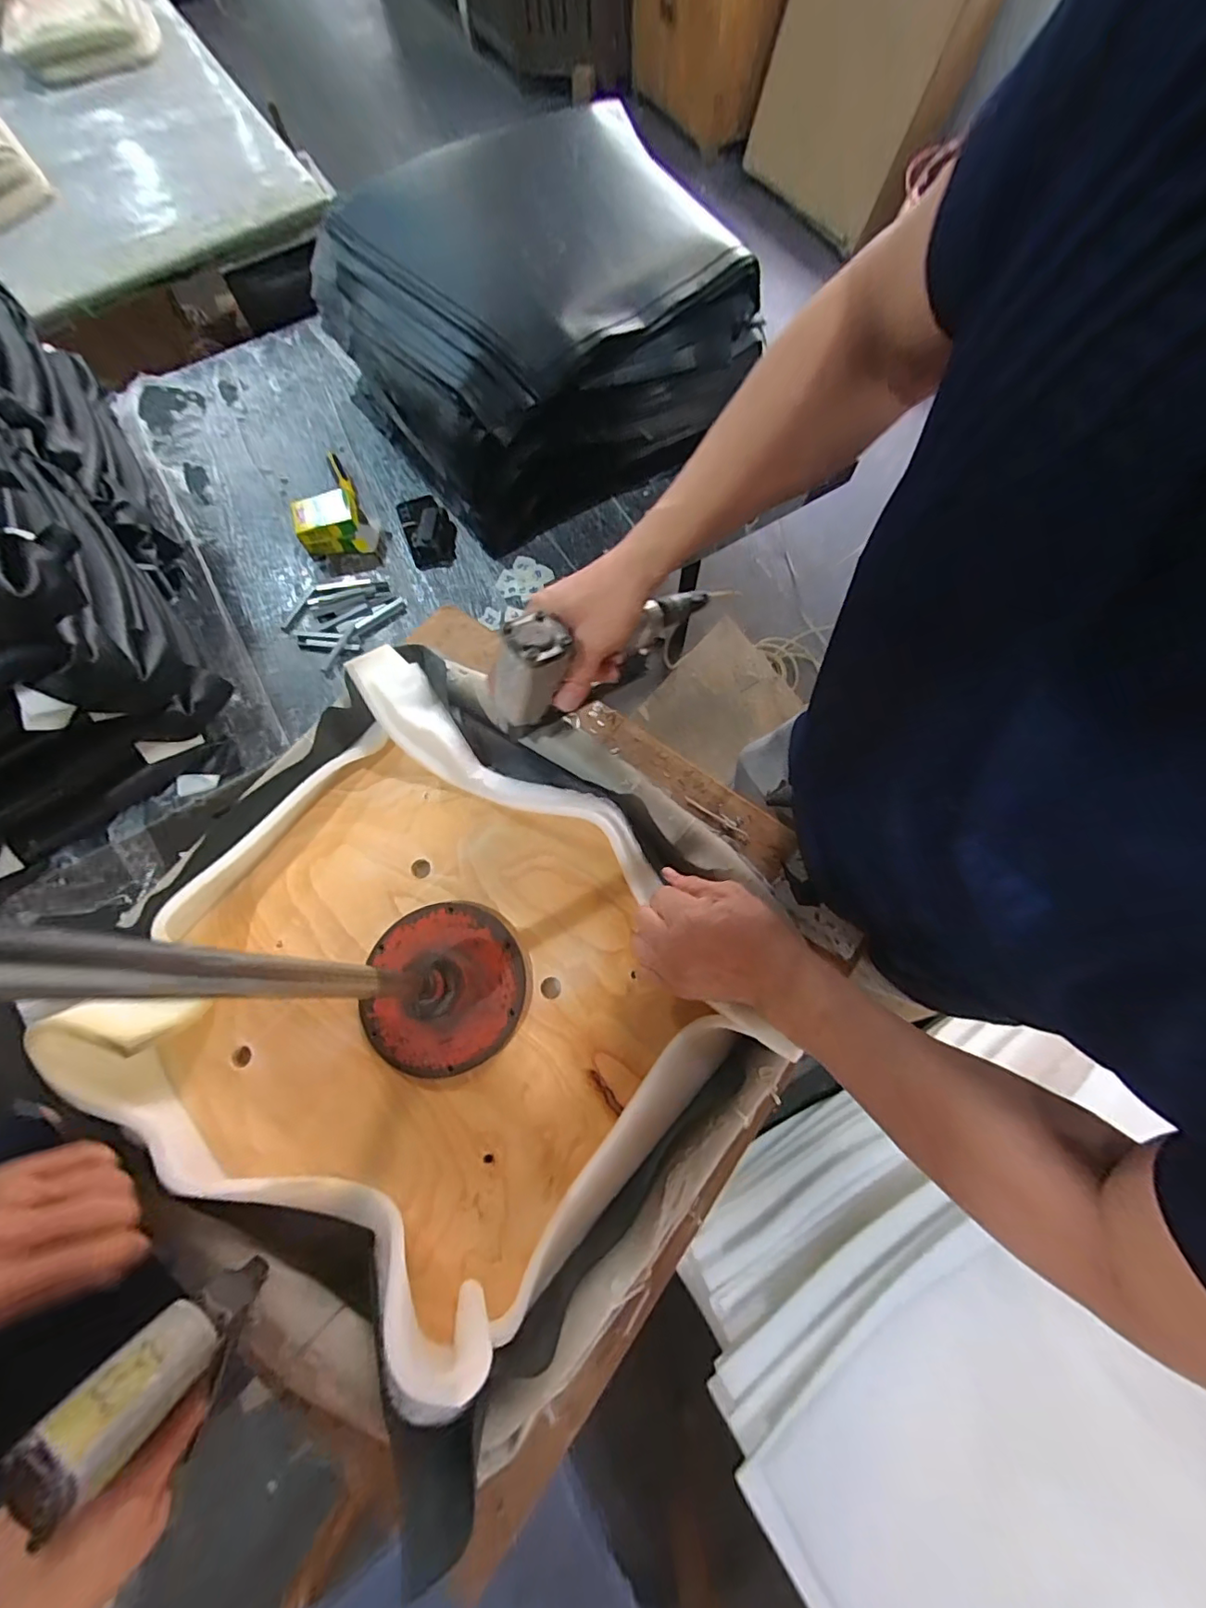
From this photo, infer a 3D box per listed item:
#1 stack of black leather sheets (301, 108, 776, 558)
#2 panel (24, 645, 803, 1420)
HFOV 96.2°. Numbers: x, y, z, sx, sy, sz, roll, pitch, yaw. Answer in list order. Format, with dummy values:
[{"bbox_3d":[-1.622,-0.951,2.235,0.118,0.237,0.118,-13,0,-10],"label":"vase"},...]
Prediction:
[{"bbox_3d":[-0.132,-0.923,1.062,0.644,0.336,0.624,-33,74,-9],"label":"stack of black leather sheets"},{"bbox_3d":[-0.147,0.152,0.465,0.456,0.087,0.414,35,76,12],"label":"panel"}]

